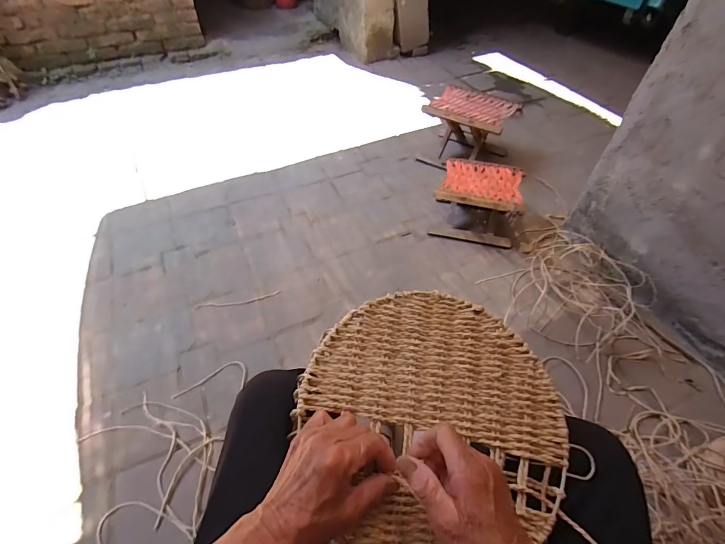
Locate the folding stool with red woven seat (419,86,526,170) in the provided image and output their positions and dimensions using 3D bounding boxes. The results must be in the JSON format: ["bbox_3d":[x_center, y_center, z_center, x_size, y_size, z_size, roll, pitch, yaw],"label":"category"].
[{"bbox_3d":[0.432,-0.574,1.550,0.306,0.232,0.282,28,55,21],"label":"folding stool with red woven seat"}]

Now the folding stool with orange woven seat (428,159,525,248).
[{"bbox_3d":[0.397,-0.233,1.294,0.269,0.188,0.236,15,50,12],"label":"folding stool with orange woven seat"}]

